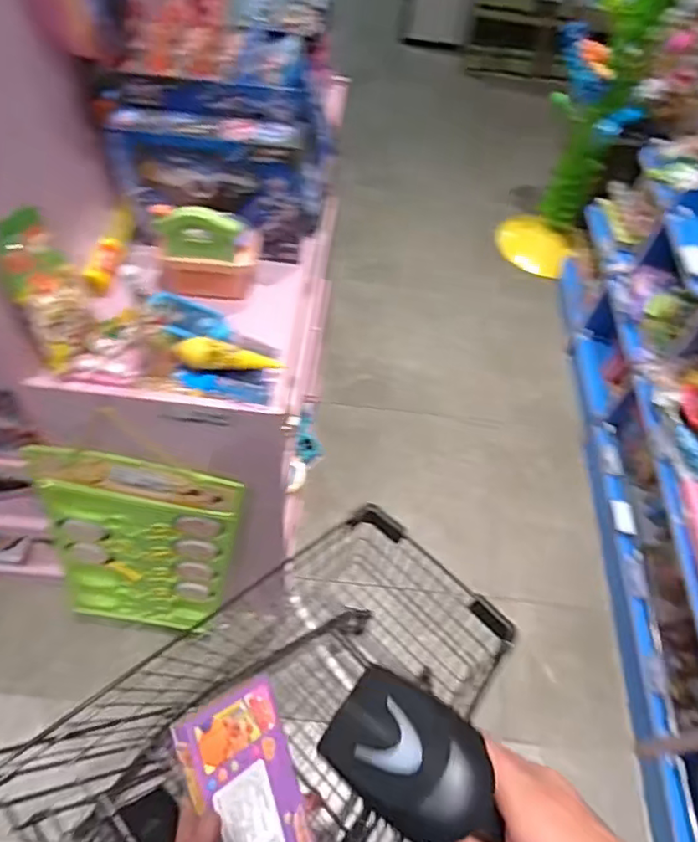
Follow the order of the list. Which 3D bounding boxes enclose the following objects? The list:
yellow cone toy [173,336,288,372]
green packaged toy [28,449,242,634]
[{"bbox_3d":[-0.158,-0.084,0.792,0.142,0.039,0.030,7,53,-24],"label":"yellow cone toy"},{"bbox_3d":[-0.392,0.260,1.122,0.318,0.647,0.033,12,49,-7],"label":"green packaged toy"}]

